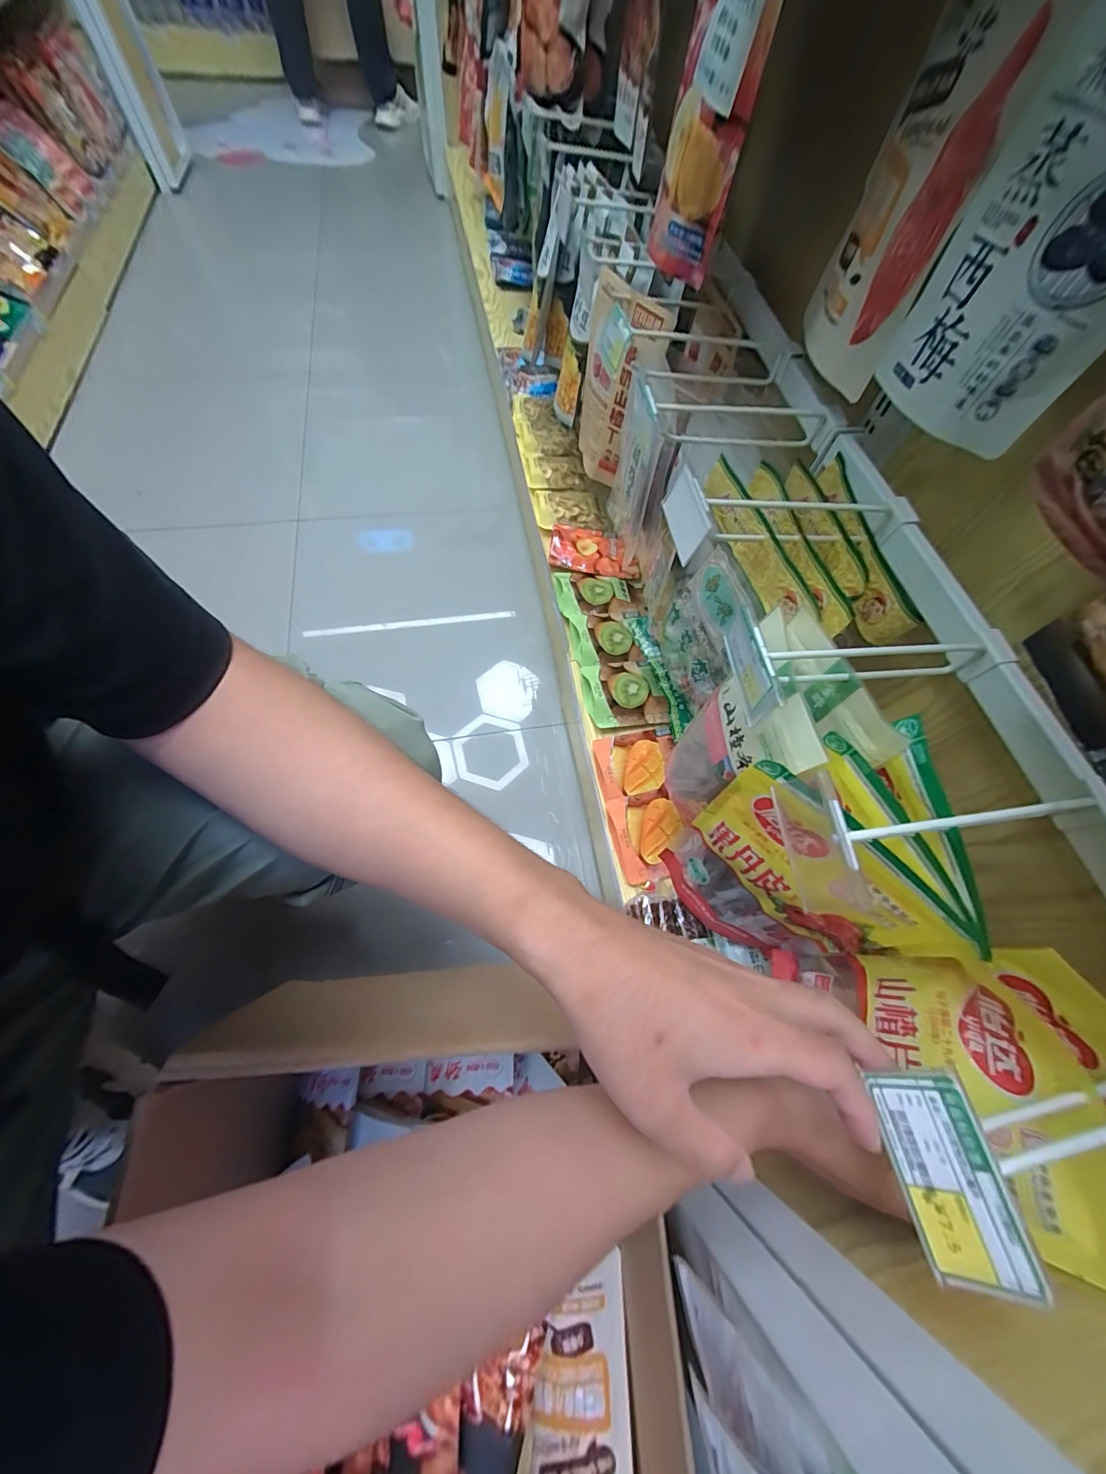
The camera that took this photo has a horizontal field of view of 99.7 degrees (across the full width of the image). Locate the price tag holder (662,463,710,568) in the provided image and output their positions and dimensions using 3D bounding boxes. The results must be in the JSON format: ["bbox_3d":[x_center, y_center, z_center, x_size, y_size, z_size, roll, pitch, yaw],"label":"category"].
[{"bbox_3d":[0.112,-0.187,0.393,0.014,0.044,0.066,-7,64,-7],"label":"price tag holder"}]

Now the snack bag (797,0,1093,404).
[{"bbox_3d":[0.281,-0.434,0.369,0.030,0.240,0.162,4,57,-8],"label":"snack bag"}]

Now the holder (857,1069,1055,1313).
[{"bbox_3d":[0.175,0.196,0.208,0.004,0.040,0.078,13,56,-43],"label":"holder"}]

